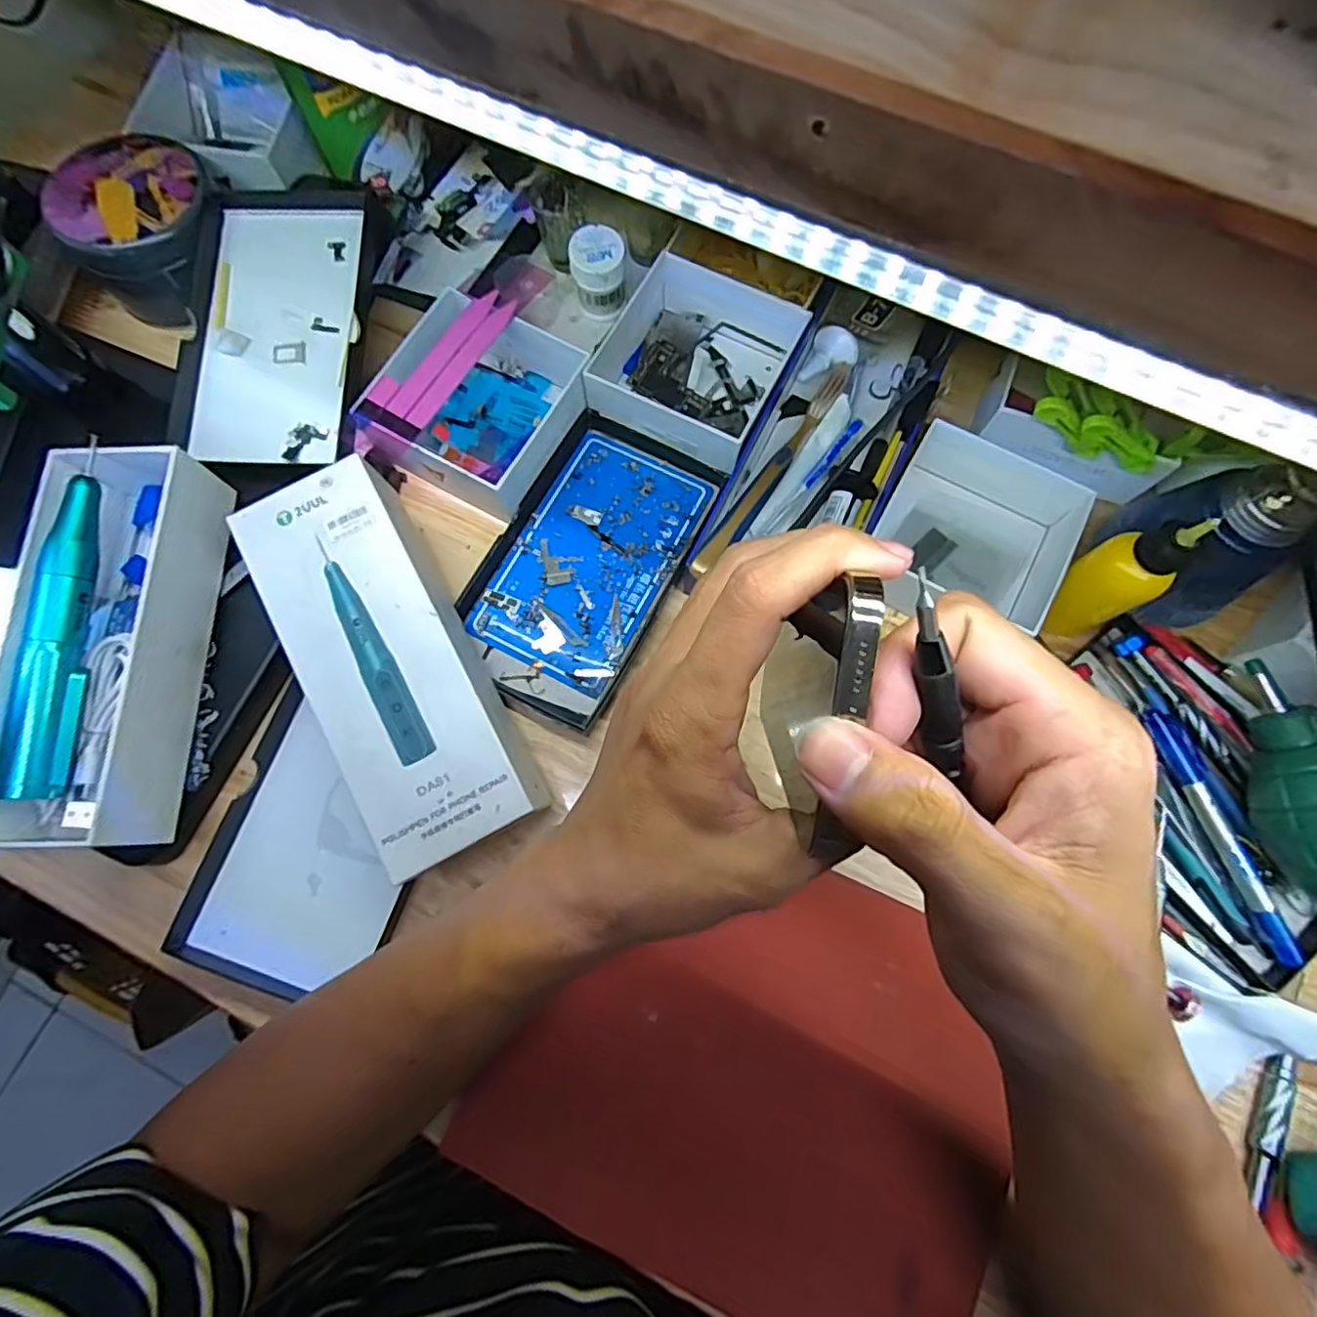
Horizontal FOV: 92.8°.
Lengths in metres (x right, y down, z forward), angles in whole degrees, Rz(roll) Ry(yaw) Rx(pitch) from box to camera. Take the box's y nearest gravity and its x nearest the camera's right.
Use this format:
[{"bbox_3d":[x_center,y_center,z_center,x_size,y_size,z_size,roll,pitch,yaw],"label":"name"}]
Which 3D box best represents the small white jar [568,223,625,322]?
[{"bbox_3d":[-0.038,-0.246,0.401,0.033,0.043,0.032,0,75,0],"label":"small white jar"}]

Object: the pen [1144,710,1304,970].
[{"bbox_3d":[0.288,0.088,0.320,0.017,0.011,0.129,-16,76,-4],"label":"pen"}]

